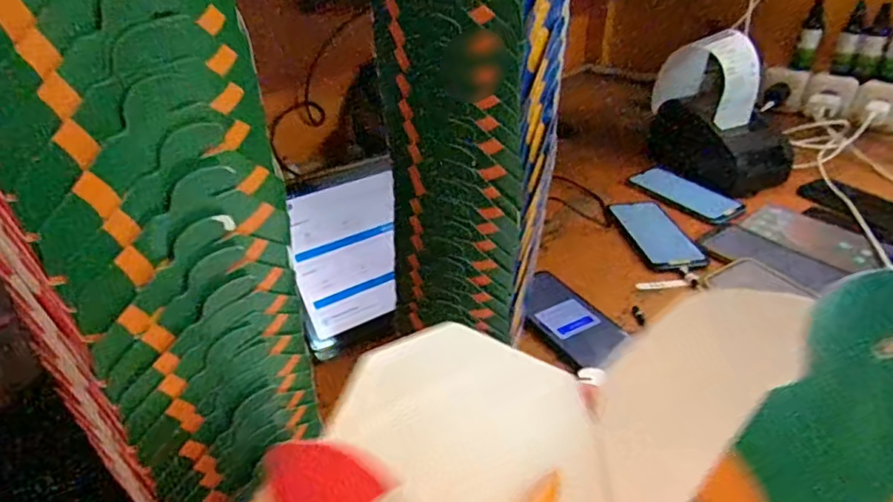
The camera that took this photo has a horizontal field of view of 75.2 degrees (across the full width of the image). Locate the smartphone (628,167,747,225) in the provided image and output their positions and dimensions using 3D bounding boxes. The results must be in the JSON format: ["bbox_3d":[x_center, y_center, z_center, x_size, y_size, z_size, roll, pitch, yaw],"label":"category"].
[{"bbox_3d":[0.349,-0.083,0.846,0.068,0.015,0.164,-18,36,-26],"label":"smartphone"}]

